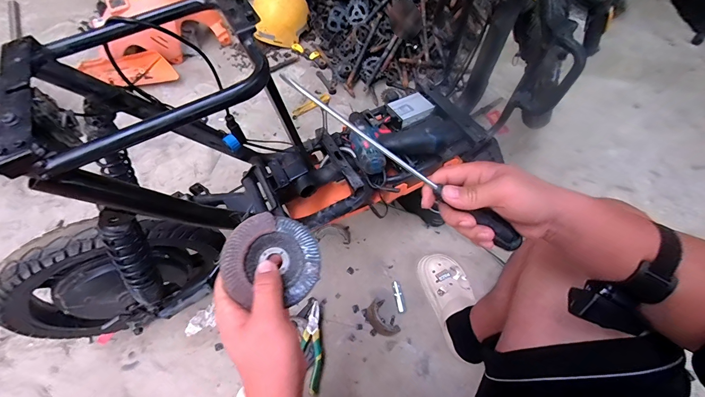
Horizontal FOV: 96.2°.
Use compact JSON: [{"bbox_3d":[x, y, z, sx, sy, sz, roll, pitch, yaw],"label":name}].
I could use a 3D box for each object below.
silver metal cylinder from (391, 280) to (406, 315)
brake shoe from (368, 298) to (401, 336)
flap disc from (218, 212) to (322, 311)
[{"bbox_3d":[0.123,0.262,0.842,0.026,0.022,0.084,-9,64,-4],"label":"silver metal cylinder"},{"bbox_3d":[0.074,0.312,0.813,0.053,0.015,0.097,-34,69,-15],"label":"brake shoe"},{"bbox_3d":[-0.078,0.061,0.308,0.089,0.012,0.087,4,77,-17],"label":"flap disc"}]

